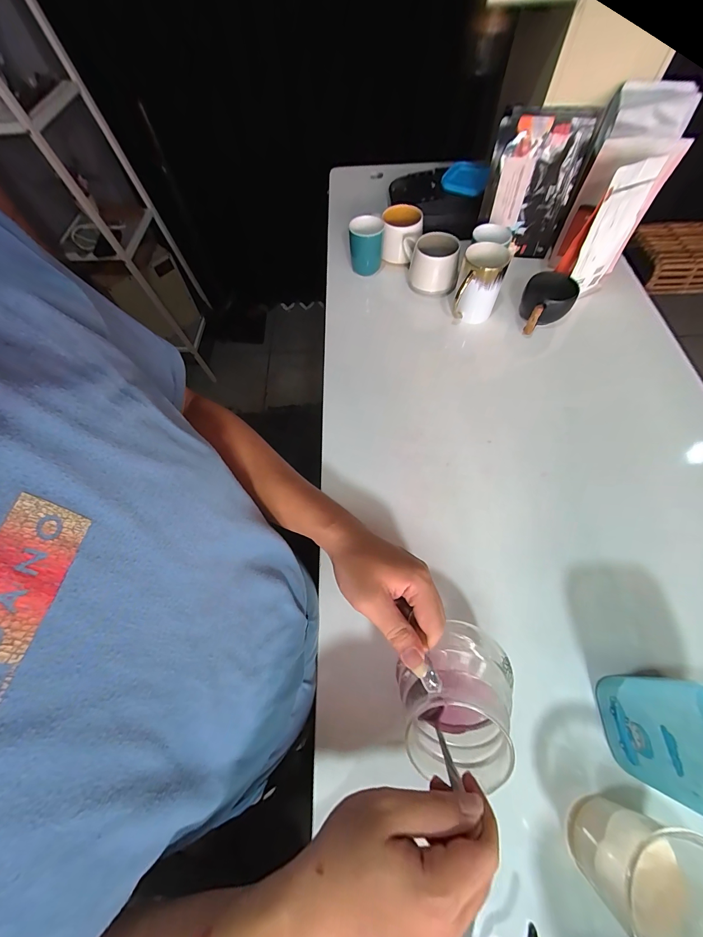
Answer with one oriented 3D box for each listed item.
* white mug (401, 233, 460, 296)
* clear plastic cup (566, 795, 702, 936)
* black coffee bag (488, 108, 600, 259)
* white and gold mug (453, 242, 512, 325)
[{"bbox_3d":[0.146,-0.381,0.642,0.108,0.073,0.079,11,64,8],"label":"white mug"},{"bbox_3d":[0.236,0.322,0.264,0.084,0.097,0.086,20,66,12],"label":"clear plastic cup"},{"bbox_3d":[0.325,-0.512,0.630,0.152,0.187,0.083,22,66,13],"label":"black coffee bag"},{"bbox_3d":[0.216,-0.312,0.587,0.071,0.101,0.077,11,64,8],"label":"white and gold mug"}]

